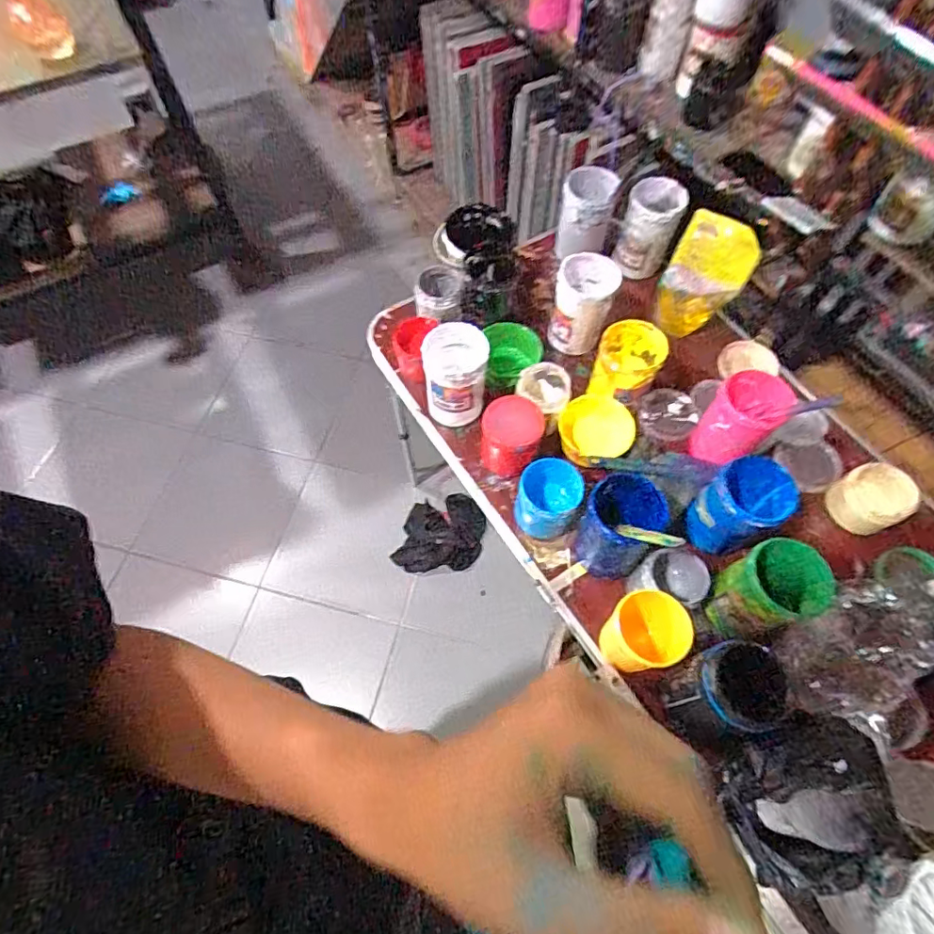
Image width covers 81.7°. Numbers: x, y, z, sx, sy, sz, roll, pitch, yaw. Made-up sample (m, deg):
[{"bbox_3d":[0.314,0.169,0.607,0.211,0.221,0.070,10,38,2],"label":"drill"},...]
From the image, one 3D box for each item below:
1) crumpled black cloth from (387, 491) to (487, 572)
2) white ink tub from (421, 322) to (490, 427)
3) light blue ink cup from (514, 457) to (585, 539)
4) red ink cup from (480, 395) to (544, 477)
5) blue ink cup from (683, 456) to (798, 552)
[{"bbox_3d":[-0.075,0.182,1.492,0.251,0.037,0.211,-1,63,0],"label":"crumpled black cloth"},{"bbox_3d":[-0.017,-0.138,0.846,0.098,0.130,0.106,-7,63,-3],"label":"white ink tub"},{"bbox_3d":[0.120,0.043,0.796,0.096,0.085,0.100,23,66,12],"label":"light blue ink cup"},{"bbox_3d":[0.068,-0.046,0.835,0.094,0.083,0.095,6,63,4],"label":"red ink cup"},{"bbox_3d":[0.374,0.054,0.747,0.108,0.113,0.094,-21,65,-10],"label":"blue ink cup"}]

